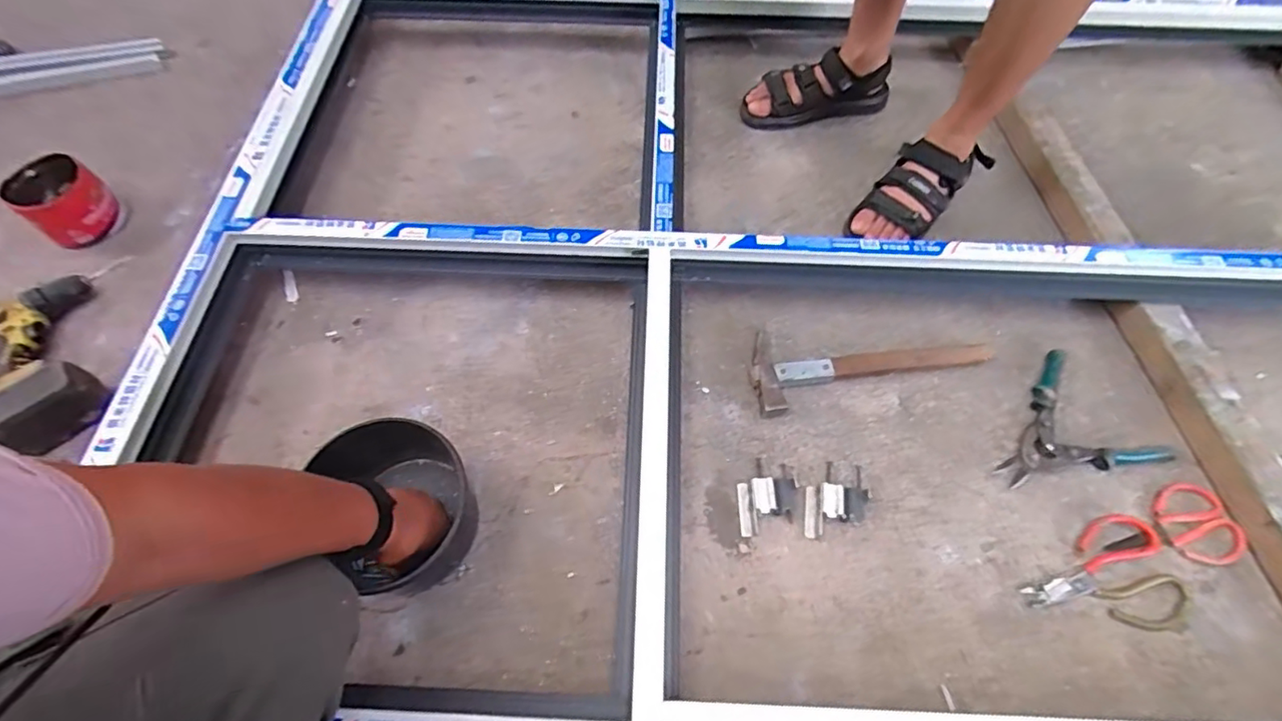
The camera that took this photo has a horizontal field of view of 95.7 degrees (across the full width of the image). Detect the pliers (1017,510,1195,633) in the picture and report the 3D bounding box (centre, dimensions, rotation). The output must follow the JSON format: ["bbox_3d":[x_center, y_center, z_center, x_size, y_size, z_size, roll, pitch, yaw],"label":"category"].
[{"bbox_3d":[0.543,0.256,0.687,0.180,0.009,0.125,-9,63,-1],"label":"pliers"}]

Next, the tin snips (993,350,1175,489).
[{"bbox_3d":[0.552,0.102,0.758,0.204,0.025,0.178,-32,66,-12],"label":"tin snips"}]

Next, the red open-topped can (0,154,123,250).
[{"bbox_3d":[-0.905,-0.243,0.933,0.112,0.105,0.117,27,67,16],"label":"red open-topped can"}]

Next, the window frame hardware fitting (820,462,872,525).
[{"bbox_3d":[0.254,0.165,0.726,0.057,0.026,0.076,10,65,9],"label":"window frame hardware fitting"}]

